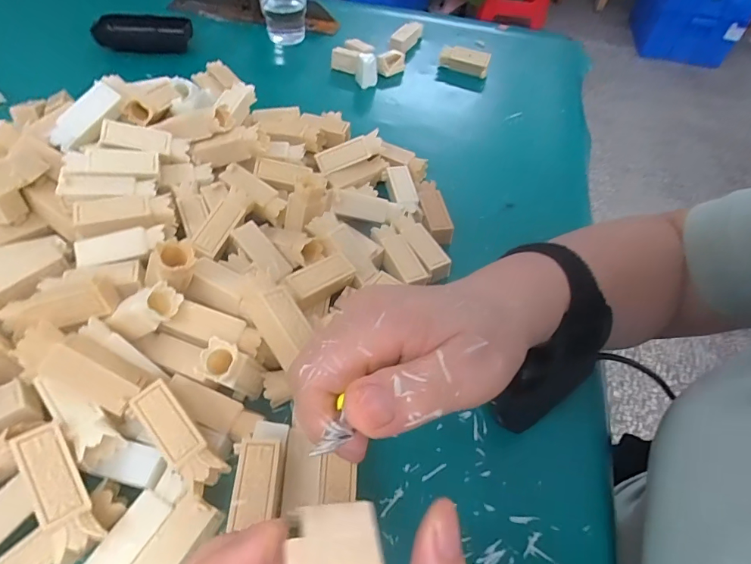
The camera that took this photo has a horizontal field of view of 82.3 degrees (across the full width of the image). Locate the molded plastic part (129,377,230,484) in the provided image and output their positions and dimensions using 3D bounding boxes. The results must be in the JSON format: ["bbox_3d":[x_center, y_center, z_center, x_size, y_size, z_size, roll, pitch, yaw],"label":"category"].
[{"bbox_3d":[-0.104,0.084,0.230,0.063,0.021,0.020,40,61,23],"label":"molded plastic part"}]

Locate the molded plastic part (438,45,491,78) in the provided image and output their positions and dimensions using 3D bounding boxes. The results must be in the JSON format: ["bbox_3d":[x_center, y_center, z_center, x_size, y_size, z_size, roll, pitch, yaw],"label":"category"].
[{"bbox_3d":[0.108,-0.270,0.523,0.063,0.027,0.018,25,56,15],"label":"molded plastic part"}]

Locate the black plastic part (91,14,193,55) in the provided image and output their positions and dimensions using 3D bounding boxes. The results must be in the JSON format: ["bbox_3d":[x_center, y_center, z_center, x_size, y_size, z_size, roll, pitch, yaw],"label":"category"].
[{"bbox_3d":[-0.296,-0.314,0.546,0.120,0.032,0.034,0,54,-3],"label":"black plastic part"}]

